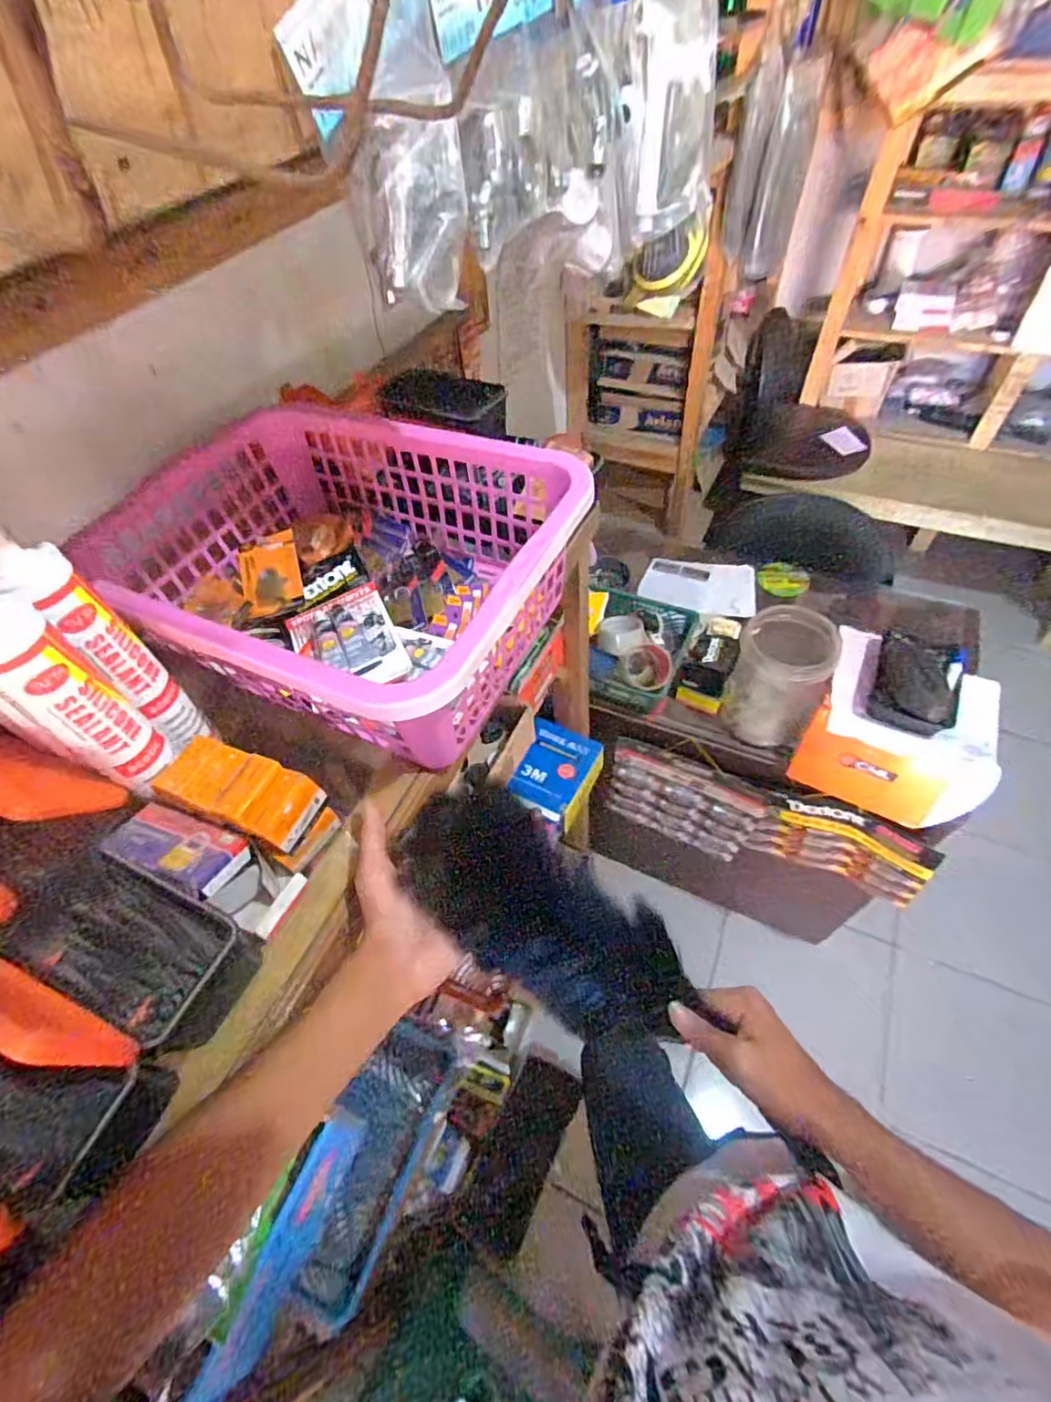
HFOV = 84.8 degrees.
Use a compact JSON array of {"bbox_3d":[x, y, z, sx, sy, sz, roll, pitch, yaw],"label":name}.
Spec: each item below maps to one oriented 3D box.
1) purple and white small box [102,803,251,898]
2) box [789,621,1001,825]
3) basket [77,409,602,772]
[{"bbox_3d":[-0.254,0.108,0.422,0.093,0.013,0.047,15,38,12],"label":"purple and white small box"},{"bbox_3d":[0.600,0.048,0.921,0.261,0.168,0.215,23,58,21],"label":"box"},{"bbox_3d":[-0.172,-0.128,0.552,0.405,0.130,0.310,23,58,21],"label":"basket"}]

